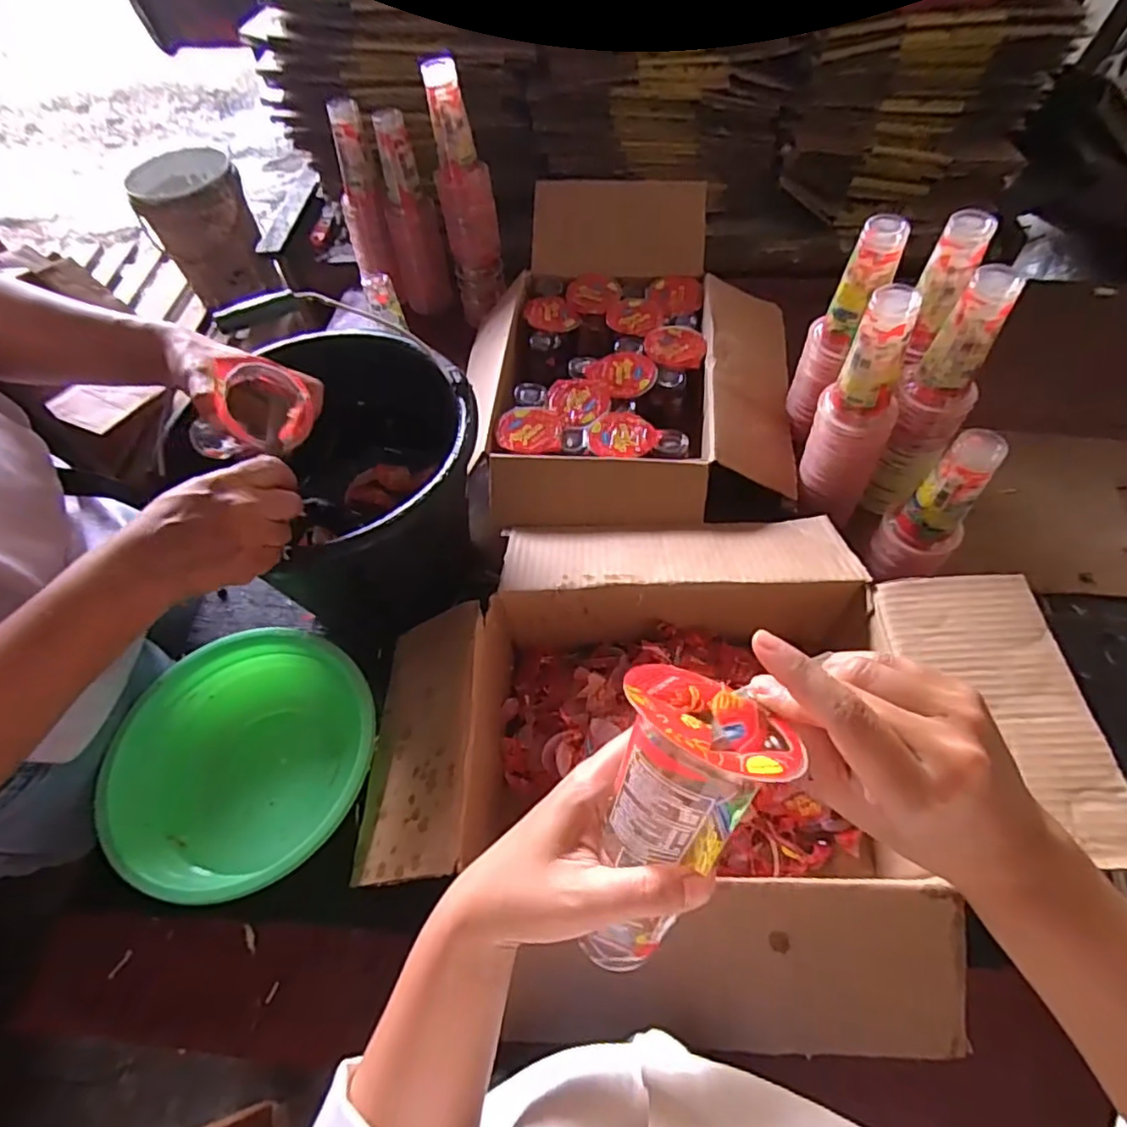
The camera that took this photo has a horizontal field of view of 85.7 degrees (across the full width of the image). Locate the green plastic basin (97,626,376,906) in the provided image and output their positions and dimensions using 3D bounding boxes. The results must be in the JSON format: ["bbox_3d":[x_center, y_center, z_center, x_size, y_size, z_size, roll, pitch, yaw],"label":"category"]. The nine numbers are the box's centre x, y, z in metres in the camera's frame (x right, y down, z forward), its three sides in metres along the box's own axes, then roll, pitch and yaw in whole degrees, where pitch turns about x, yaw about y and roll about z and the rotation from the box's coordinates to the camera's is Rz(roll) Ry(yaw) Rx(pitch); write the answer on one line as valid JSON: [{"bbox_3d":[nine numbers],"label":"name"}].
[{"bbox_3d":[-0.283,0.178,0.556,0.223,0.087,0.224,-1,58,2],"label":"green plastic basin"}]

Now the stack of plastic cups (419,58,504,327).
[{"bbox_3d":[-0.130,-0.485,0.837,0.073,0.306,0.066,-13,58,-5],"label":"stack of plastic cups"}]

